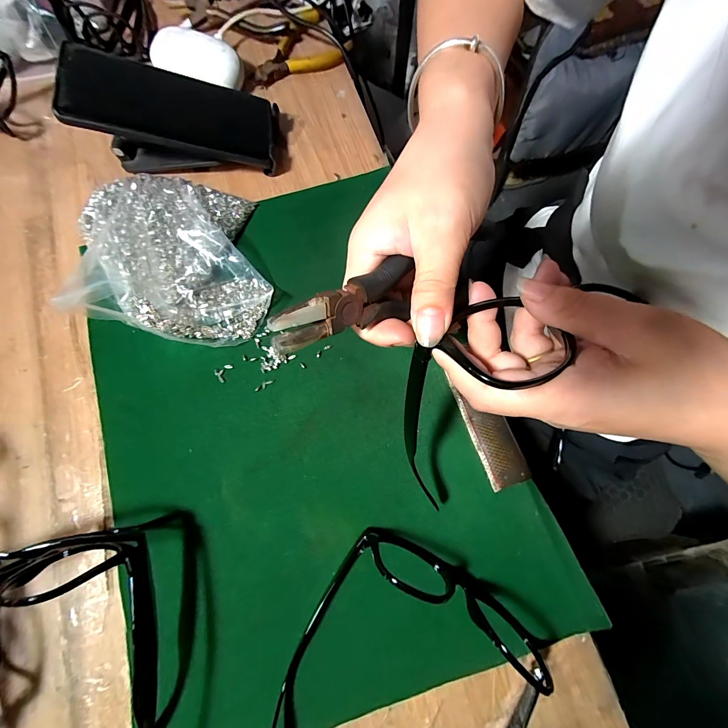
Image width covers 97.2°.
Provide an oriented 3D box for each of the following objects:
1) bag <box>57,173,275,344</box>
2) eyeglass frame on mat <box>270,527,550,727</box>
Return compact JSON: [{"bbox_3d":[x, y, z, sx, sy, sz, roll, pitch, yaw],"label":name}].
[{"bbox_3d":[-0.159,-0.095,0.281,0.152,0.039,0.143,8,76,2],"label":"bag"},{"bbox_3d":[0.033,0.216,0.199,0.158,0.050,0.163,24,77,5],"label":"eyeglass frame on mat"}]

